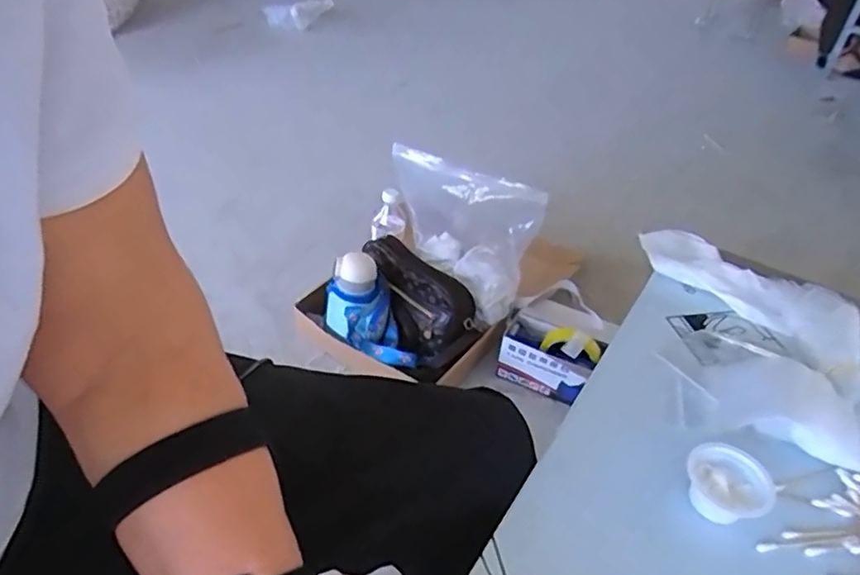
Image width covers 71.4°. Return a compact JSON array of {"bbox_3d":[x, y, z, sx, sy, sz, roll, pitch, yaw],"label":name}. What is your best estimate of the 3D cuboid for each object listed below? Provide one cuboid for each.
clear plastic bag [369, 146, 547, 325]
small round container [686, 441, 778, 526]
[{"bbox_3d":[0.040,-0.119,1.090,0.332,0.249,0.106,33,46,30],"label":"clear plastic bag"},{"bbox_3d":[0.202,0.133,0.406,0.054,0.027,0.047,29,44,26],"label":"small round container"}]

